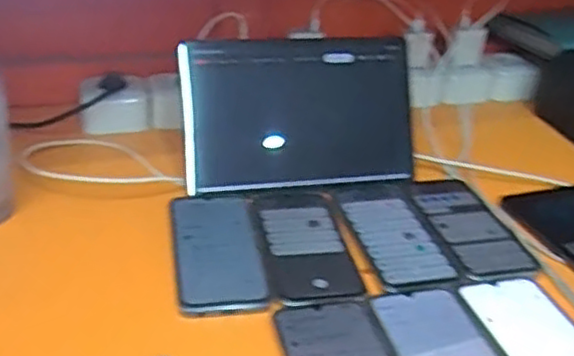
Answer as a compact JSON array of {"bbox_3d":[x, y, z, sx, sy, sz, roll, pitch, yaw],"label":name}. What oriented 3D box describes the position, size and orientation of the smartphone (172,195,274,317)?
[{"bbox_3d":[-0.064,0.060,0.630,0.078,0.005,0.179,-2,30,-11],"label":"smartphone"}]

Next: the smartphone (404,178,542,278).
[{"bbox_3d":[0.184,0.047,0.692,0.080,0.004,0.175,-3,30,-13],"label":"smartphone"}]

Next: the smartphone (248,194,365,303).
[{"bbox_3d":[0.015,0.062,0.643,0.080,0.004,0.171,-1,30,-11],"label":"smartphone"}]

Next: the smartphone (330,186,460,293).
[{"bbox_3d":[0.105,0.051,0.666,0.081,0.004,0.168,-3,30,-14],"label":"smartphone"}]

